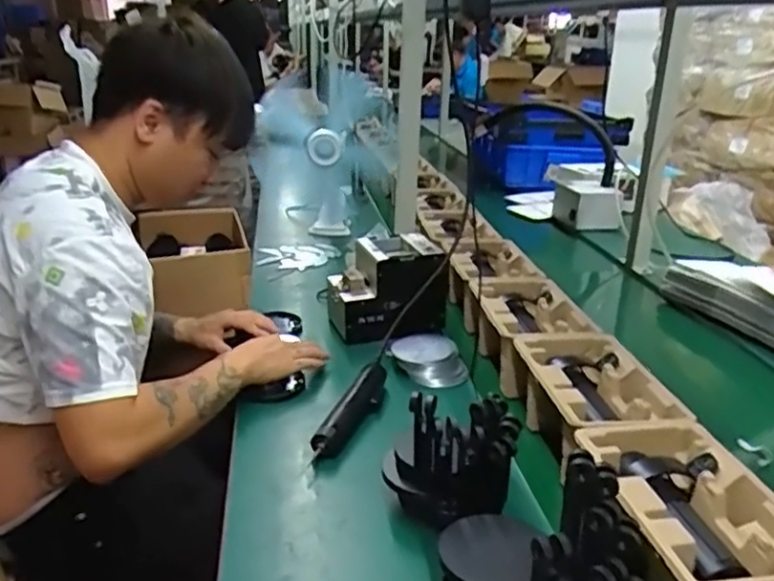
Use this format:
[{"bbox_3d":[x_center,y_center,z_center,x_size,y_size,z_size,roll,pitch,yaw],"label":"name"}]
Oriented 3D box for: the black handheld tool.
[{"bbox_3d":[-0.039,0.157,0.917,0.043,0.028,0.220,11,27,17],"label":"black handheld tool"}]

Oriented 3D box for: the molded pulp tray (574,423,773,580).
[{"bbox_3d":[0.287,0.220,0.651,0.167,0.096,0.237,-4,26,-12],"label":"molded pulp tray"}]

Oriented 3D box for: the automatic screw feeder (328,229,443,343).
[{"bbox_3d":[-0.004,-0.007,1.157,0.186,0.130,0.169,-6,27,-17],"label":"automatic screw feeder"}]

